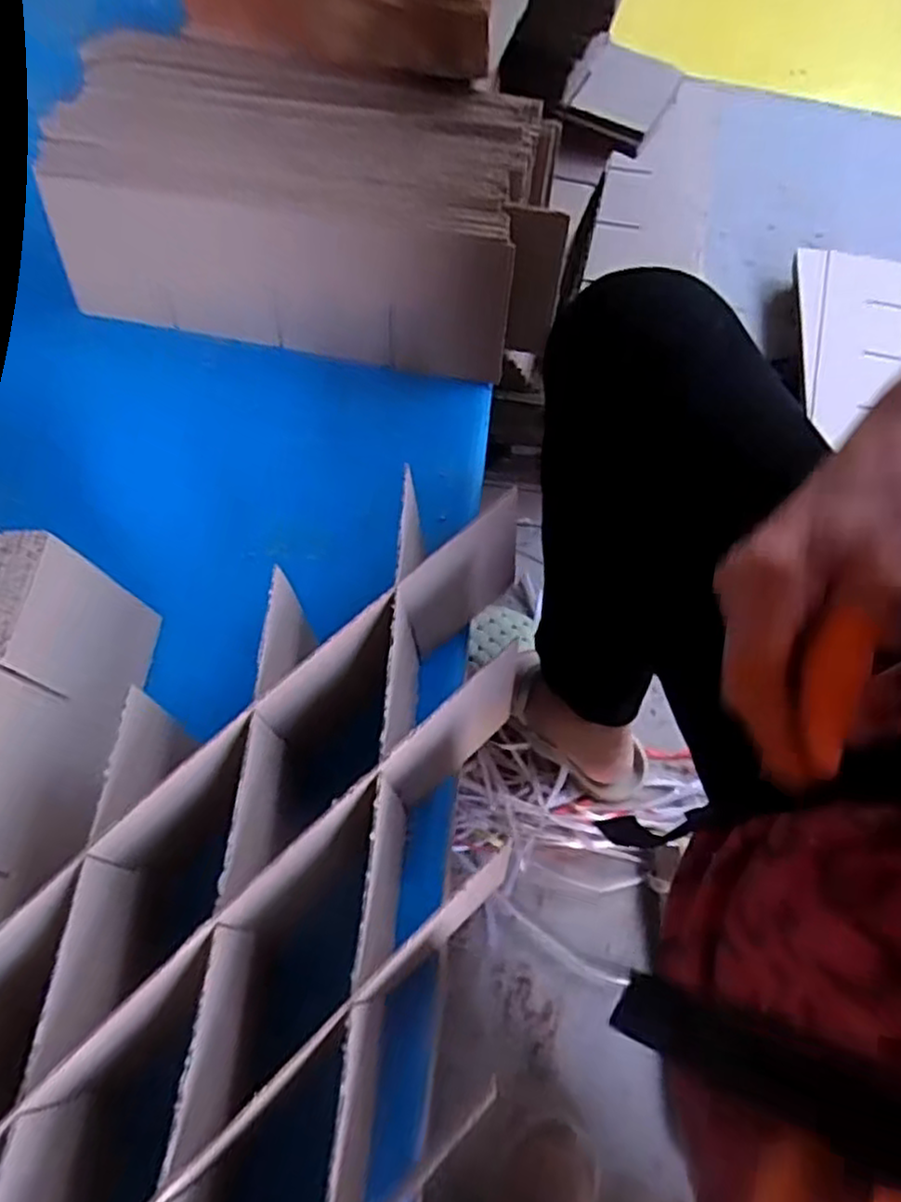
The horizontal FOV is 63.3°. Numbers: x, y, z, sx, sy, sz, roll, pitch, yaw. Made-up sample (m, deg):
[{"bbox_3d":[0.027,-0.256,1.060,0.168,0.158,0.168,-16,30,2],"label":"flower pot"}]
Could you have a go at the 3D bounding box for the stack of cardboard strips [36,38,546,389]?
[{"bbox_3d":[-0.117,-0.319,0.587,0.403,0.108,0.228,13,66,6],"label":"stack of cardboard strips"}]

